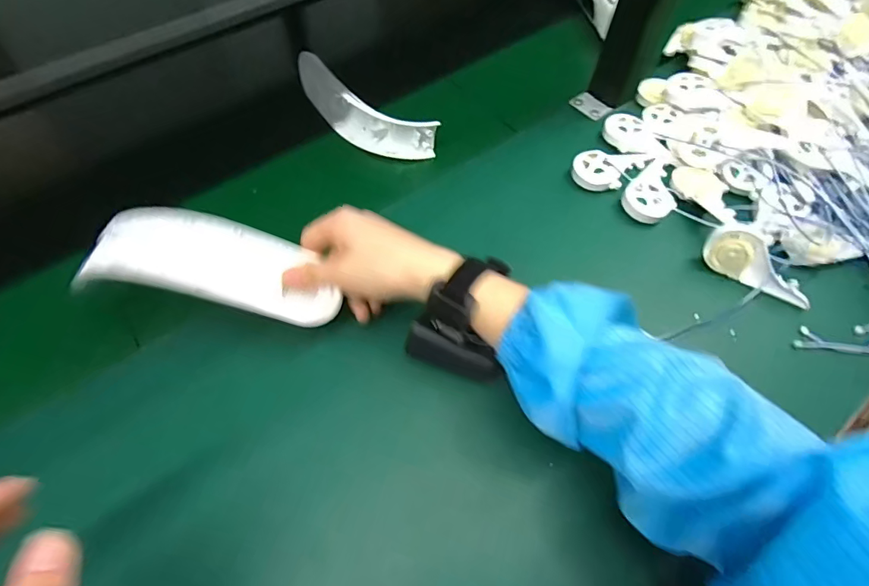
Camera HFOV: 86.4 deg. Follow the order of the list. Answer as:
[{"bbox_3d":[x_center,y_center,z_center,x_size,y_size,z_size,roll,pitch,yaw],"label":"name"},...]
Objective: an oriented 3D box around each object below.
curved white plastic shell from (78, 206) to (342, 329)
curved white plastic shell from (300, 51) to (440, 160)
[{"bbox_3d":[-0.164,-0.020,0.353,0.189,0.030,0.068,16,60,-2],"label":"curved white plastic shell"},{"bbox_3d":[-0.090,-0.203,0.514,0.198,0.054,0.050,33,65,19],"label":"curved white plastic shell"}]

